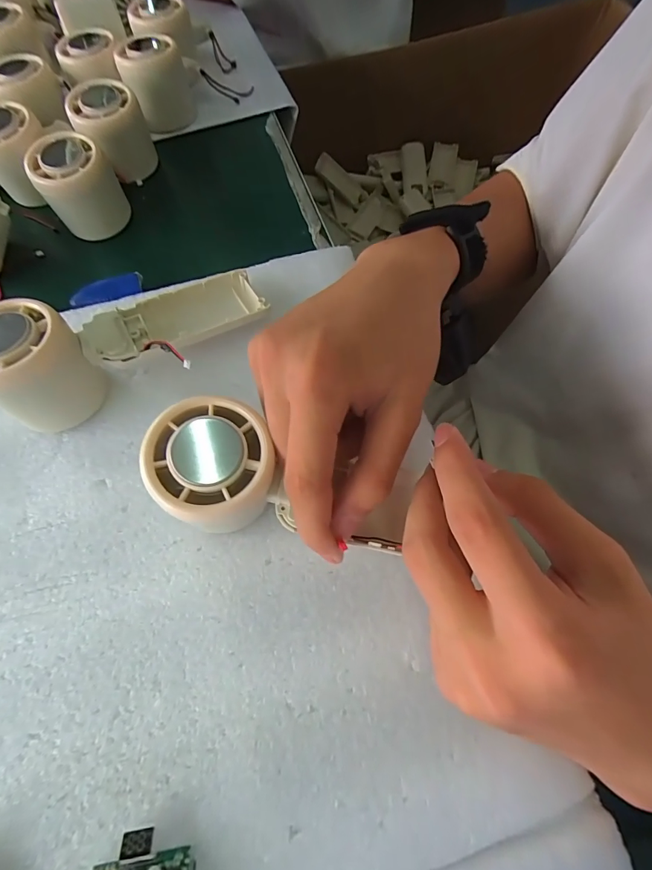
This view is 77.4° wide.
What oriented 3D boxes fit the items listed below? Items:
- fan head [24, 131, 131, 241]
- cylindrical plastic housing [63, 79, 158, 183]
[{"bbox_3d":[-0.195,-0.196,0.322,0.056,0.056,0.050,-35,69,-13],"label":"fan head"},{"bbox_3d":[-0.181,-0.258,0.352,0.053,0.067,0.049,-1,66,2],"label":"cylindrical plastic housing"}]

